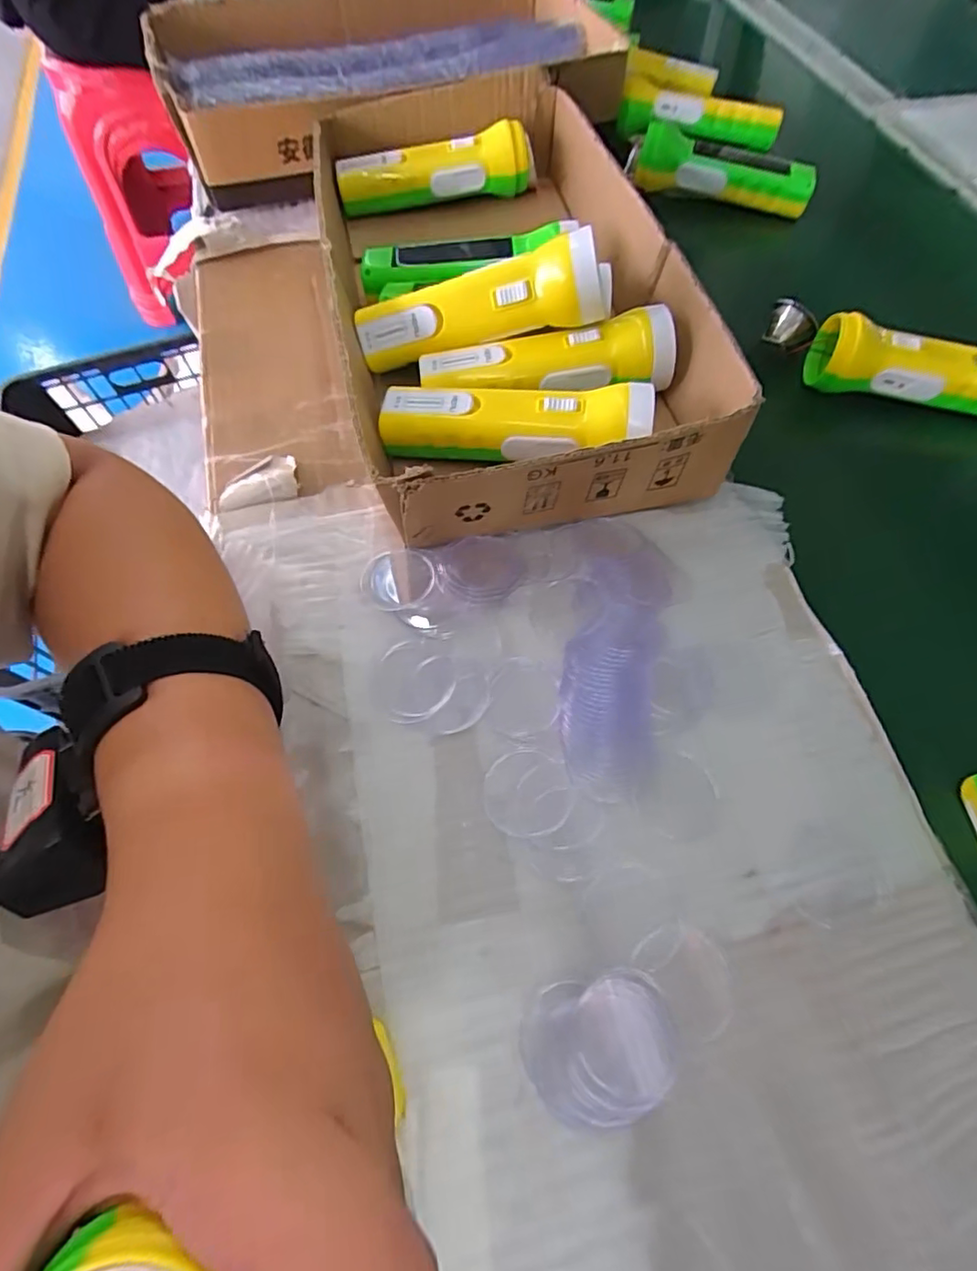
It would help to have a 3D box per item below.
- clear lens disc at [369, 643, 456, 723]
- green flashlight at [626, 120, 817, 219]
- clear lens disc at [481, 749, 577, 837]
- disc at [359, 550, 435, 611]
[{"bbox_3d":[-0.041,0.025,0.309,0.042,0.004,0.046,0,63,0],"label":"clear lens disc"},{"bbox_3d":[0.215,-0.433,0.532,0.167,0.046,0.053,14,64,7],"label":"green flashlight"},{"bbox_3d":[0.020,0.078,0.285,0.043,0.004,0.040,0,63,0],"label":"clear lens disc"},{"bbox_3d":[-0.054,-0.034,0.338,0.043,0.005,0.042,0,63,0],"label":"disc"}]

